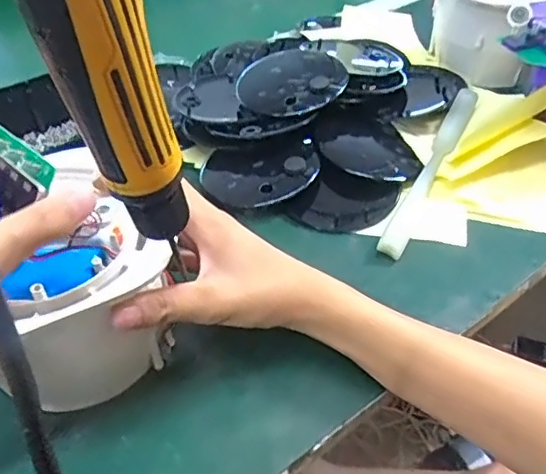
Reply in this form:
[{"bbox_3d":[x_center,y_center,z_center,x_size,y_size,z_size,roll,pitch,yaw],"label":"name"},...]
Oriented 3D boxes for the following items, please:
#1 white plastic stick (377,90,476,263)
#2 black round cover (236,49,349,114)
[{"bbox_3d":[0.139,-0.064,0.493,0.019,0.015,0.228,20,49,20],"label":"white plastic stick"},{"bbox_3d":[0.016,-0.143,0.530,0.091,0.013,0.089,-8,54,11],"label":"black round cover"}]

